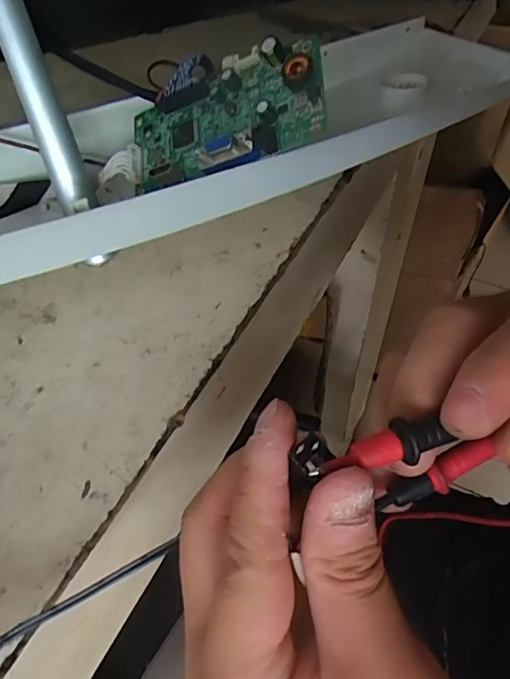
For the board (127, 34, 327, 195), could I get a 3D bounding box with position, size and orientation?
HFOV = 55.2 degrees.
[{"bbox_3d":[-0.019,-0.115,0.246,0.108,0.015,0.067,-1,82,27],"label":"board"}]

